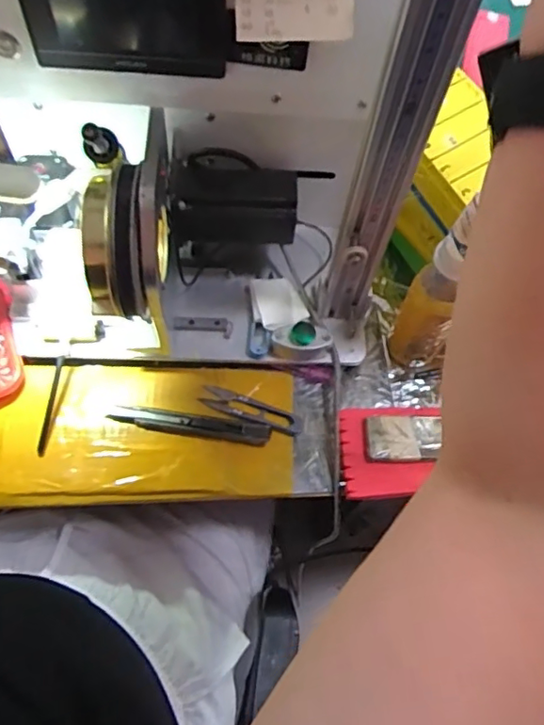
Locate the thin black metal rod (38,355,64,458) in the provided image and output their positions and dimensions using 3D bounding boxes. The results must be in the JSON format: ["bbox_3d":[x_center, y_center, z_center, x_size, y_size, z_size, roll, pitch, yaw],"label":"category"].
[{"bbox_3d":[-0.207,0.039,0.526,0.010,0.012,0.095,4,63,-2],"label":"thin black metal rod"}]

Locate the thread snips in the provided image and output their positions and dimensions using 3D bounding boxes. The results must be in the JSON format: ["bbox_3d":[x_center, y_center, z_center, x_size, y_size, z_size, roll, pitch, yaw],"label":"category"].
[{"bbox_3d":[-0.020,0.046,0.538,0.099,0.012,0.025,24,64,8],"label":"thread snips"}]

